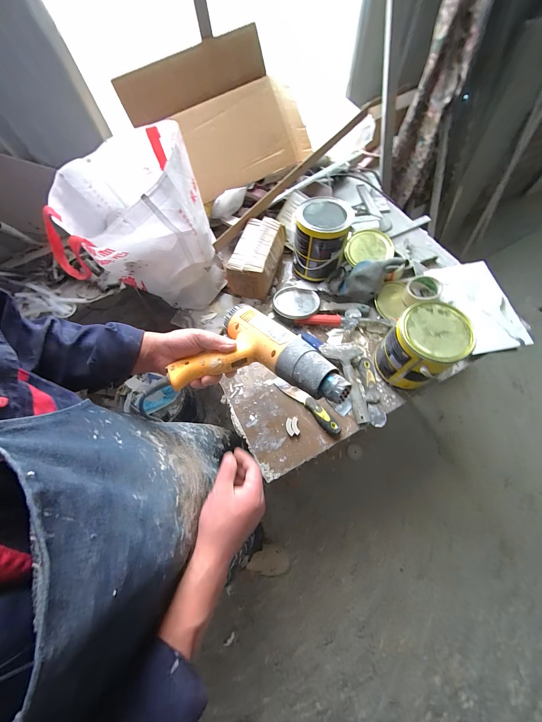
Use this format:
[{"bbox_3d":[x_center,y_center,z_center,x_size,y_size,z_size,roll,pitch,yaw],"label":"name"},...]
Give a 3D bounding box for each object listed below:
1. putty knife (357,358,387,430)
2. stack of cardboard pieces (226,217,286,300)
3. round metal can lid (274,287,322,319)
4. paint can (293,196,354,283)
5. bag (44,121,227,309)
[{"bbox_3d":[0.246,0.075,0.632,0.042,0.025,0.165,-9,76,-2],"label":"putty knife"},{"bbox_3d":[-0.034,-0.293,0.749,0.115,0.121,0.202,17,68,10],"label":"stack of cardboard pieces"},{"bbox_3d":[0.070,-0.164,0.731,0.125,0.016,0.116,-1,66,2],"label":"round metal can lid"},{"bbox_3d":[0.135,-0.335,0.721,0.133,0.152,0.154,9,67,7],"label":"paint can"},{"bbox_3d":[-0.319,-0.310,0.651,0.327,0.314,0.245,-14,66,-3],"label":"bag"}]

